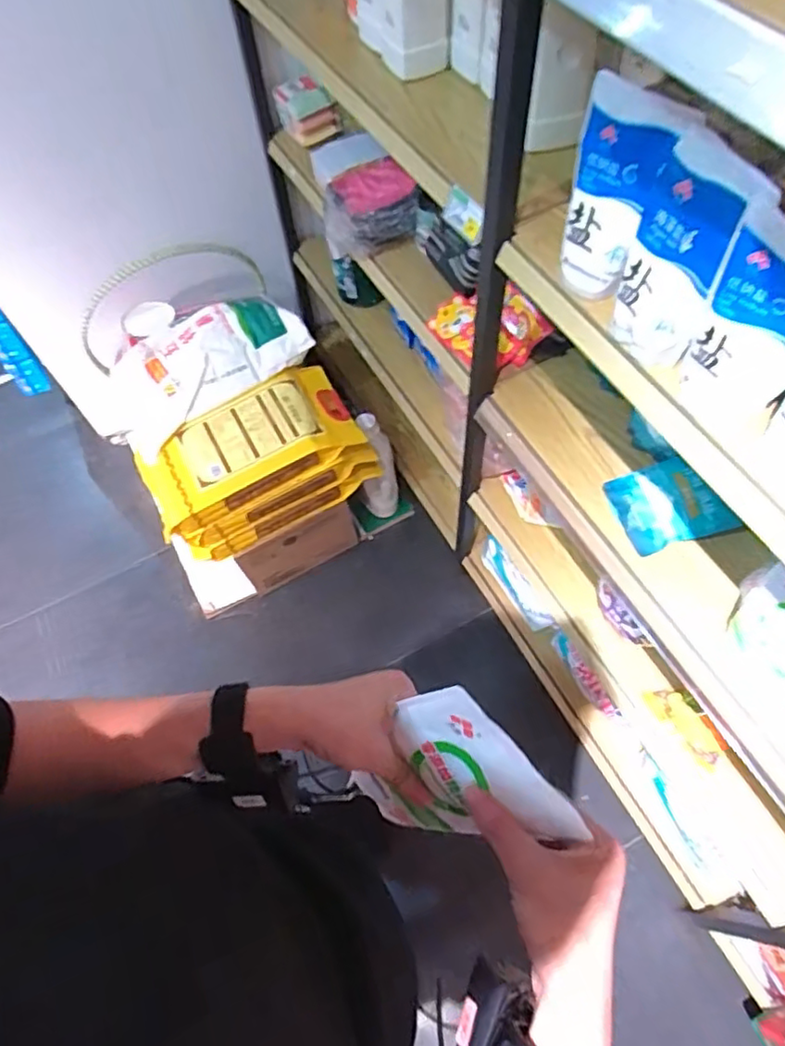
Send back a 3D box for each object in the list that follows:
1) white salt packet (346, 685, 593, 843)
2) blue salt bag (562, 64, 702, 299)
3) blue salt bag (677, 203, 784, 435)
[{"bbox_3d":[0.033,0.187,0.453,0.015,0.182,0.116,-33,84,-42],"label":"white salt packet"},{"bbox_3d":[0.220,-0.327,0.629,0.049,0.184,0.104,-28,64,-11],"label":"blue salt bag"},{"bbox_3d":[0.312,-0.161,0.541,0.027,0.184,0.099,-38,66,-16],"label":"blue salt bag"}]

